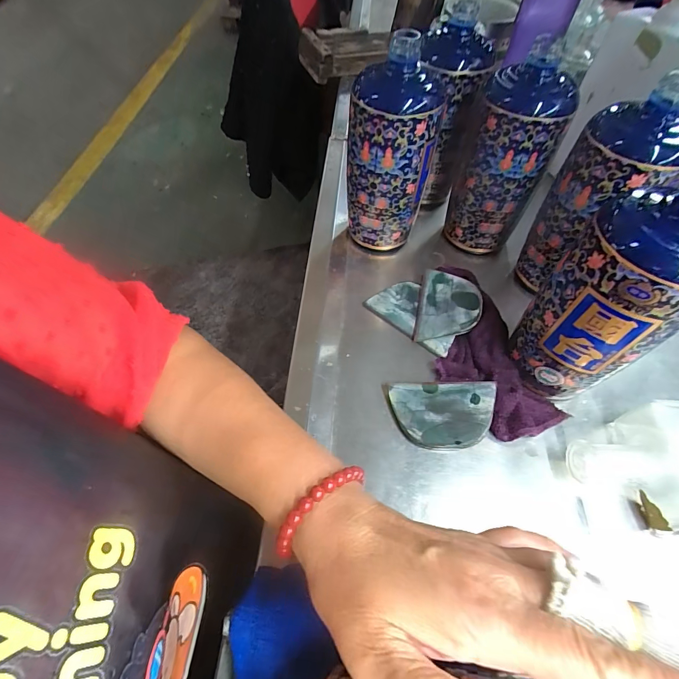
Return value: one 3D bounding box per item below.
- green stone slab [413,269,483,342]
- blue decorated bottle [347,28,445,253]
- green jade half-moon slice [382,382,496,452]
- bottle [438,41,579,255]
[{"bbox_3d":[0.108,-0.035,0.362,0.059,0.004,0.078,4,64,21],"label":"green stone slab"},{"bbox_3d":[0.051,-0.181,0.377,0.080,0.187,0.085,3,57,4],"label":"blue decorated bottle"},{"bbox_3d":[0.085,0.064,0.309,0.088,0.016,0.055,0,57,3],"label":"green jade half-moon slice"},{"bbox_3d":[0.160,-0.175,0.367,0.085,0.168,0.069,24,61,17],"label":"bottle"}]

